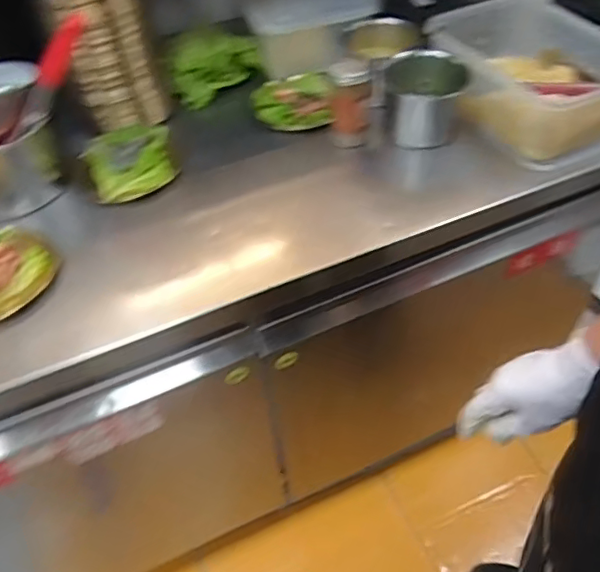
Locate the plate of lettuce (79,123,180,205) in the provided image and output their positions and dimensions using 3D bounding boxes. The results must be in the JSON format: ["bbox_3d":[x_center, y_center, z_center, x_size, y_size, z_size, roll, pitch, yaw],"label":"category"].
[{"bbox_3d":[-0.265,-0.190,0.895,0.156,0.030,0.152,-2,48,2],"label":"plate of lettuce"}]

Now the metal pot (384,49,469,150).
[{"bbox_3d":[0.193,-0.290,0.904,0.134,0.099,0.132,6,49,9],"label":"metal pot"}]

